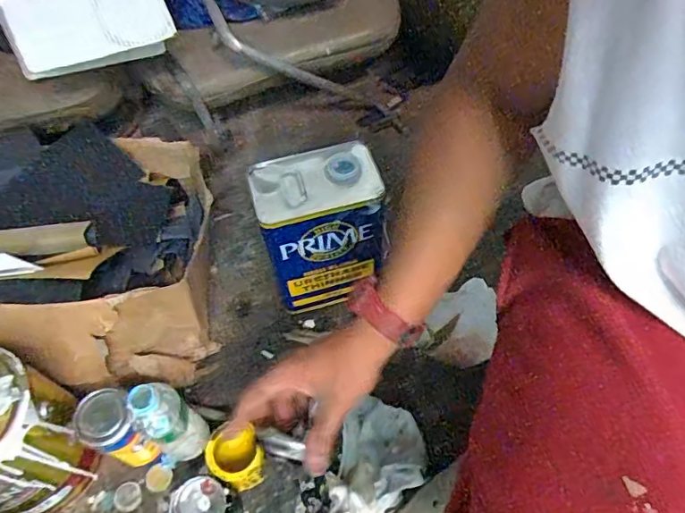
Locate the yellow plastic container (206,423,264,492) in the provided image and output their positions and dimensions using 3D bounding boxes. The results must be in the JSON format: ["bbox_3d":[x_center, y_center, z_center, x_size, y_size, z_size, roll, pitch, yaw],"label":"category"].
[{"bbox_3d":[-0.138,0.270,0.665,0.064,0.062,0.064,-2,56,3],"label":"yellow plastic container"}]

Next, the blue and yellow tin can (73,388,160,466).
[{"bbox_3d":[-0.287,0.229,0.664,0.062,0.136,0.068,-2,56,3],"label":"blue and yellow tin can"}]

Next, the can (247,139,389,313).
[{"bbox_3d":[-0.027,-0.029,0.750,0.160,0.254,0.100,-13,56,-4],"label":"can"}]

